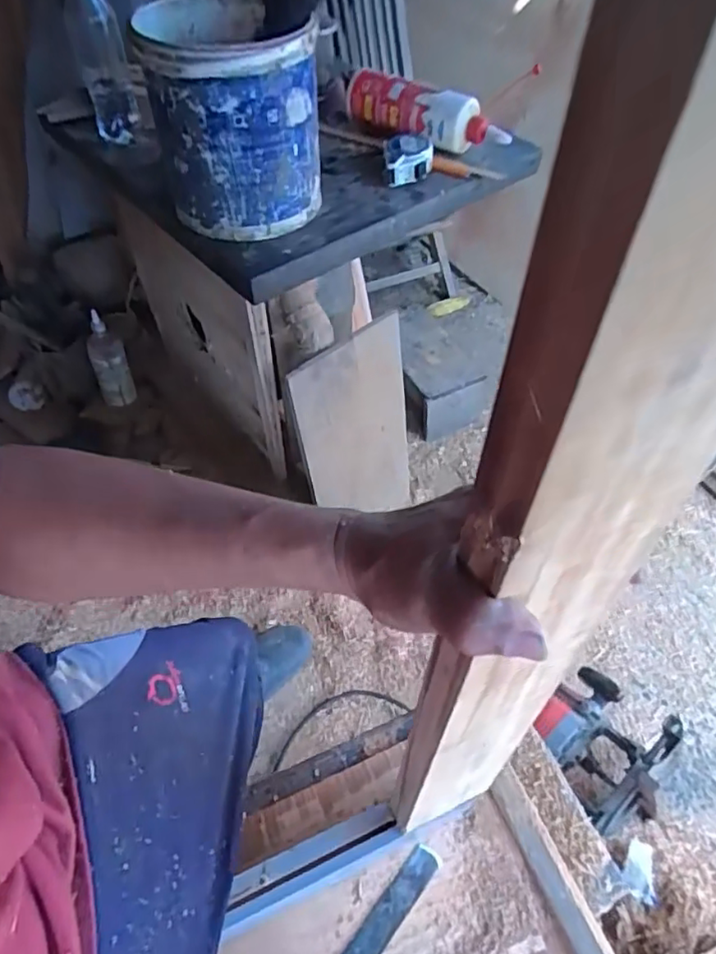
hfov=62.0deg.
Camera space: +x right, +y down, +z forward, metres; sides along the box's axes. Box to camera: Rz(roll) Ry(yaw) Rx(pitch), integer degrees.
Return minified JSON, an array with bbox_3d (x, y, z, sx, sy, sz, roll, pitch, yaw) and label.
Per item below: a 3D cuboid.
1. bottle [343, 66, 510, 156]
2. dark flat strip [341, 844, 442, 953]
[{"bbox_3d":[0.071,-0.463,0.759,0.204,0.054,0.067,31,55,19],"label":"bottle"},{"bbox_3d":[0.006,0.441,0.556,0.029,0.007,0.207,36,57,22],"label":"dark flat strip"}]

